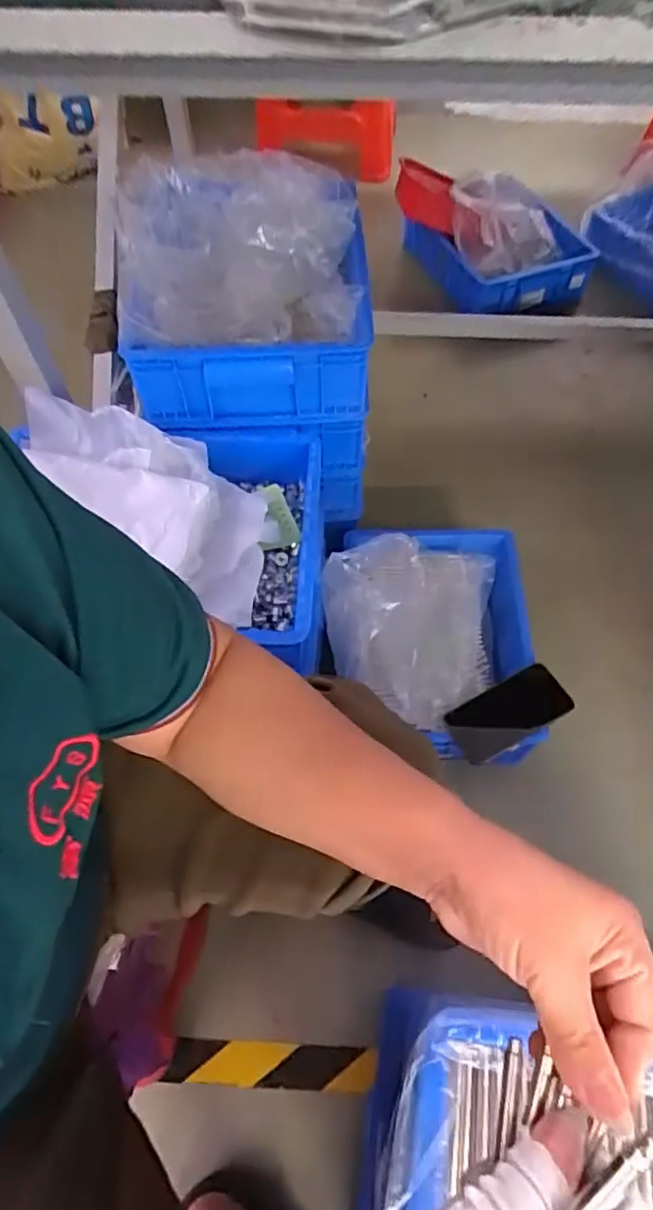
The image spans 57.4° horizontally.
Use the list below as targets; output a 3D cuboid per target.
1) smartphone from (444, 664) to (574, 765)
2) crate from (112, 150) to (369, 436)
[{"bbox_3d":[0.237,0.142,0.776,0.150,0.010,0.075,-31,76,3],"label":"smartphone"},{"bbox_3d":[-0.102,-0.428,0.791,0.300,0.154,0.359,-3,60,-1],"label":"crate"}]

